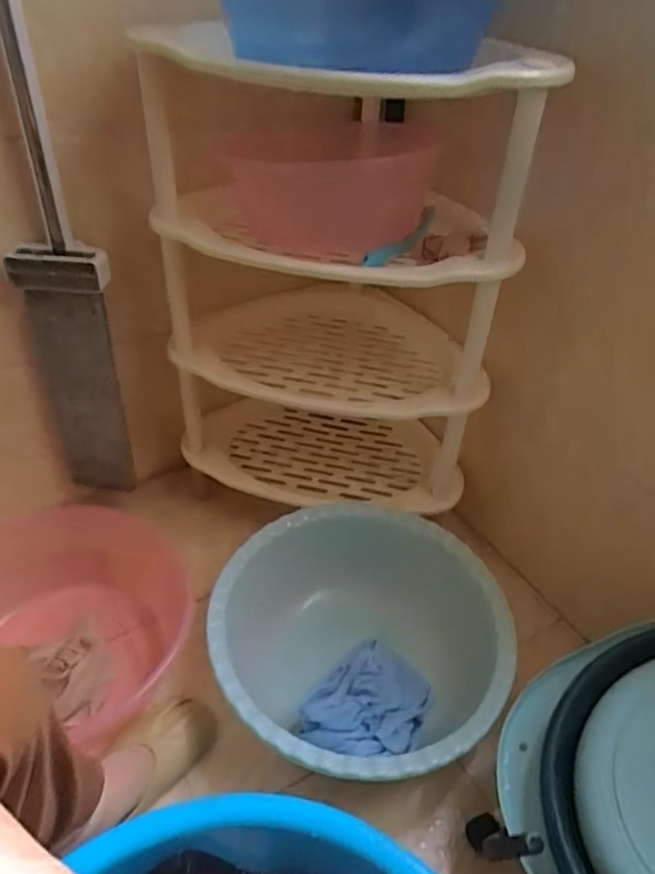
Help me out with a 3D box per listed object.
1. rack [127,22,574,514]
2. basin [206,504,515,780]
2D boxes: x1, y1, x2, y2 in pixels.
[{"bbox_3d":[0.002,-0.184,0.873,0.454,0.609,0.310,-5,38,-10],"label":"rack"},{"bbox_3d":[0.040,0.281,0.817,0.365,0.165,0.363,2,38,-2],"label":"basin"}]

